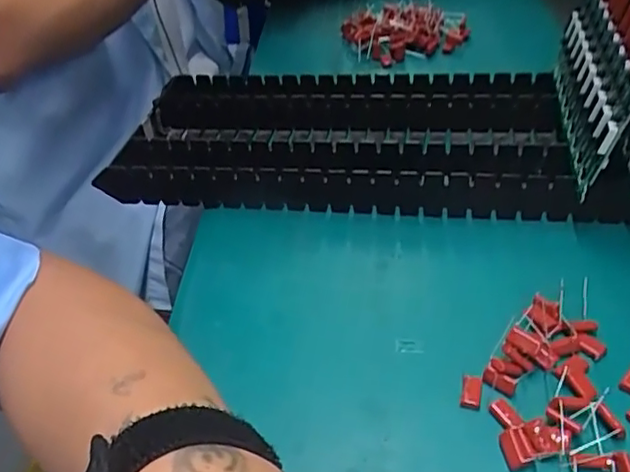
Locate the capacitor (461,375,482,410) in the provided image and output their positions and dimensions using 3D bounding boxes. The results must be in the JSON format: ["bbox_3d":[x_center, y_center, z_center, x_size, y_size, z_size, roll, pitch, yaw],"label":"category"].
[{"bbox_3d":[0.074,0.074,0.287,0.009,0.005,0.016,6,42,15],"label":"capacitor"}]

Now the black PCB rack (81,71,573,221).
[{"bbox_3d":[0.013,-0.069,0.441,0.313,0.037,0.141,-1,40,8],"label":"black PCB rack"}]

